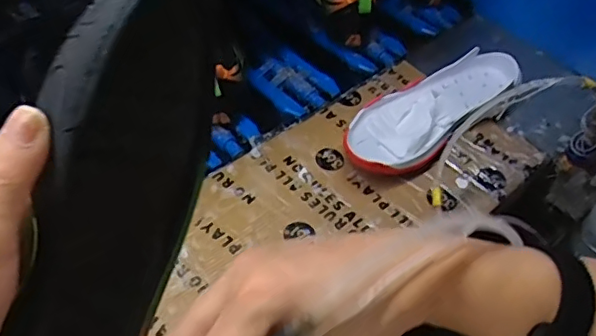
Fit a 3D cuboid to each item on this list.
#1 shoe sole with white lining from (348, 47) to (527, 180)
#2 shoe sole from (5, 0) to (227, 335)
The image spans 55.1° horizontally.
[{"bbox_3d":[0.155,-0.066,0.678,0.246,0.062,0.103,-32,56,-29],"label":"shoe sole with white lining"},{"bbox_3d":[-0.090,0.037,0.293,0.053,0.263,0.098,17,10,12],"label":"shoe sole"}]

